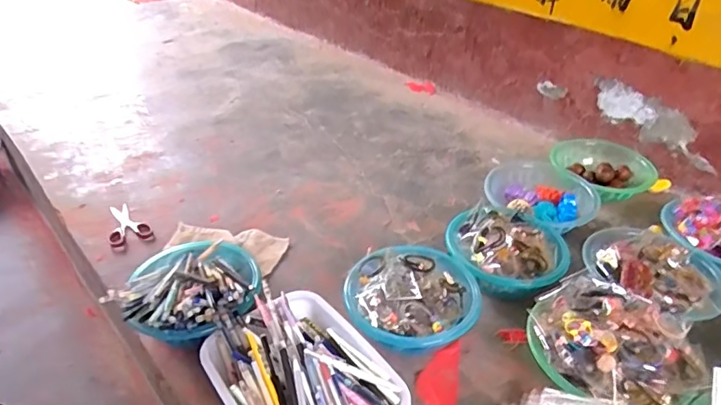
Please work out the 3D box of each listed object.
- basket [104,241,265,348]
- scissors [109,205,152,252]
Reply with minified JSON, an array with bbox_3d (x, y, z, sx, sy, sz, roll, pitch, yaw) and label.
[{"bbox_3d":[-0.288,0.151,0.897,0.231,0.109,0.239,-1,37,-2],"label":"basket"},{"bbox_3d":[-0.510,0.050,1.117,0.082,0.016,0.153,-20,41,-25],"label":"scissors"}]

